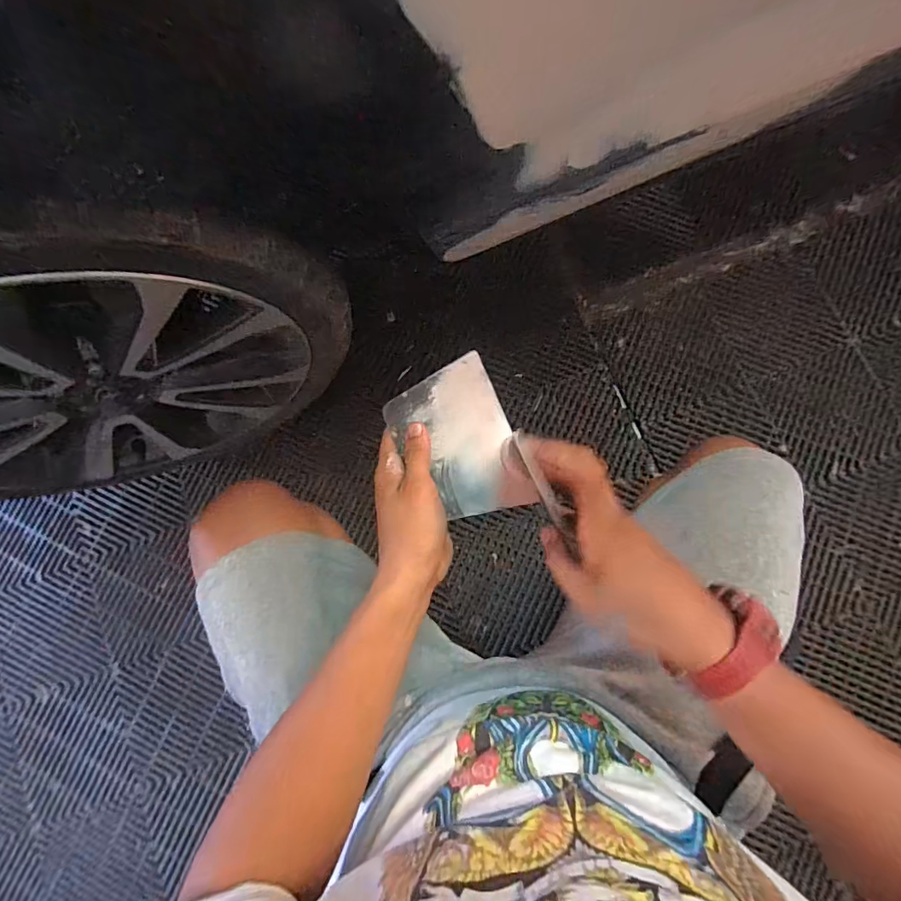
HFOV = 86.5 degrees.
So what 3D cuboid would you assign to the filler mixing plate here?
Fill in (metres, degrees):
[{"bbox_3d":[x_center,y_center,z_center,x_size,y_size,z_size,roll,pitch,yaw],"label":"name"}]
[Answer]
[{"bbox_3d":[0.006,-0.008,0.419,0.095,0.011,0.139,-22,79,-1],"label":"filler mixing plate"}]

